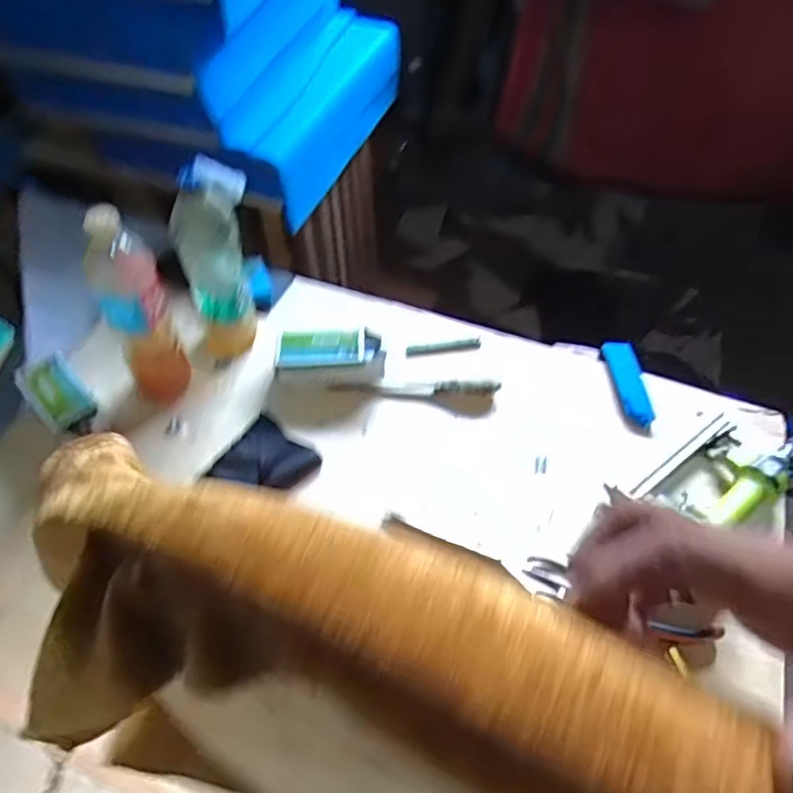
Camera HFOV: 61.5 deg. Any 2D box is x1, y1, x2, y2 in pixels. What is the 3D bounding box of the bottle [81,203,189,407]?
[{"bbox_3d":[-0.310,-0.097,0.807,0.072,0.272,0.062,-22,57,-17],"label":"bottle"}]

